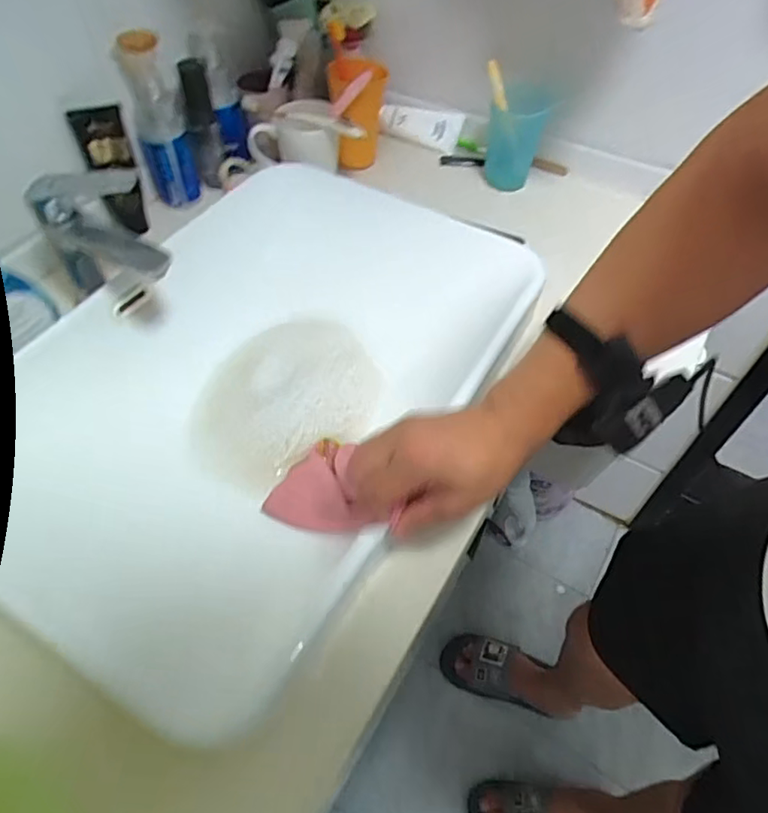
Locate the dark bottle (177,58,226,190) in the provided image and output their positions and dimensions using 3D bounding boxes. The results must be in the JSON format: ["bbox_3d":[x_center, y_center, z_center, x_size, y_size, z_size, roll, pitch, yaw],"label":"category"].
[{"bbox_3d":[-0.234,-0.362,0.750,0.034,0.143,0.049,-10,52,-6],"label":"dark bottle"}]

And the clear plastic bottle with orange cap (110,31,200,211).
[{"bbox_3d":[-0.277,-0.352,0.718,0.059,0.184,0.064,-17,54,-13],"label":"clear plastic bottle with orange cap"}]

